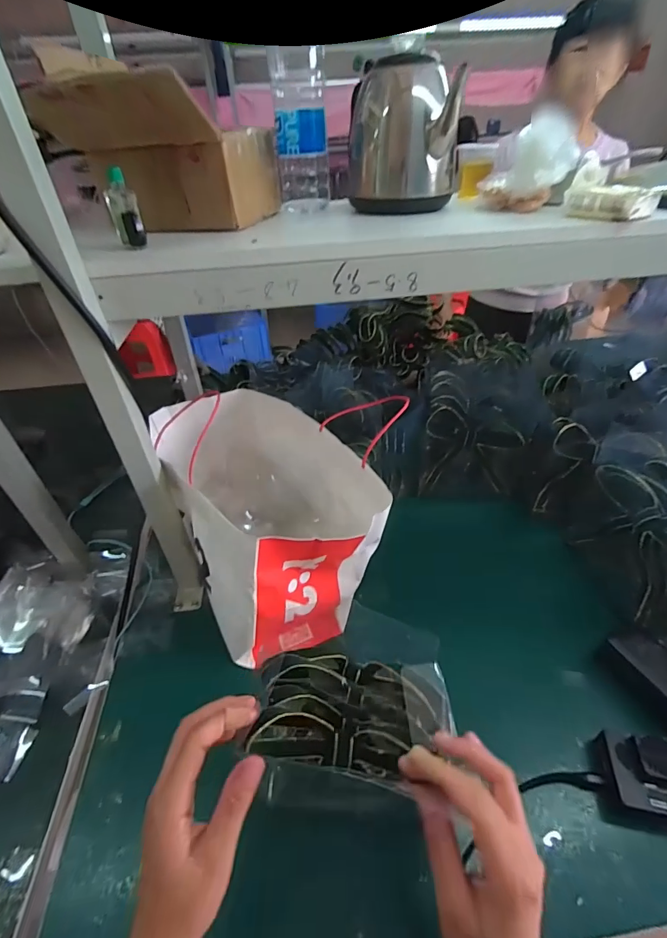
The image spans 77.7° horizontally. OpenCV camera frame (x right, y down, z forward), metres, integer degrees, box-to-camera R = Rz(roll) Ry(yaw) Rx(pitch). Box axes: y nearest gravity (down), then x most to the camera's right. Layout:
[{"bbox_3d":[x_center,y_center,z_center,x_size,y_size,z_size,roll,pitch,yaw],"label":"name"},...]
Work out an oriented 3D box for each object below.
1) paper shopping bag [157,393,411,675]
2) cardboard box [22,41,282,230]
[{"bbox_3d":[-0.106,0.054,0.641,0.247,0.229,0.368,-22,43,-22],"label":"paper shopping bag"},{"bbox_3d":[-0.151,-0.338,0.454,0.112,0.120,0.211,8,41,13],"label":"cardboard box"}]

